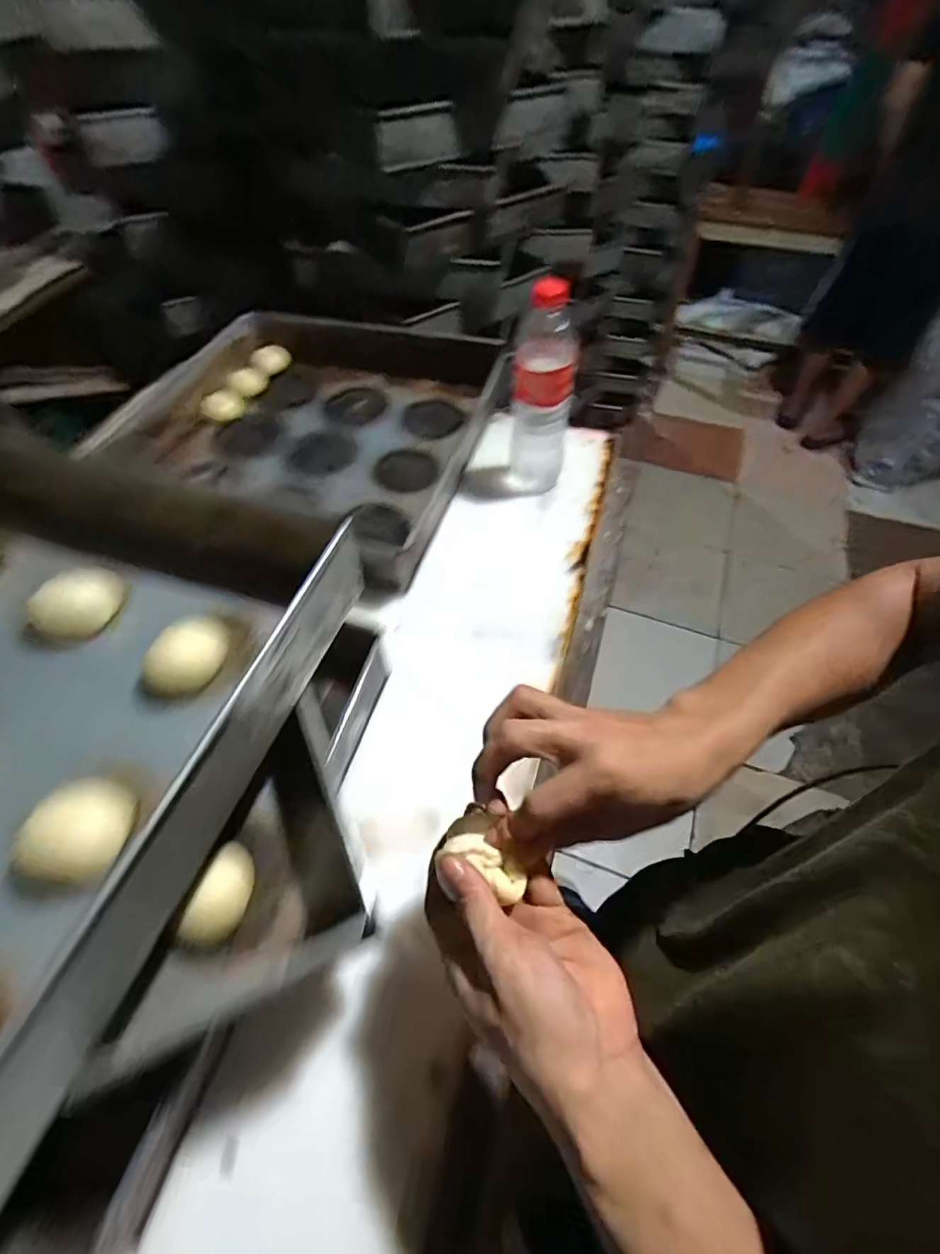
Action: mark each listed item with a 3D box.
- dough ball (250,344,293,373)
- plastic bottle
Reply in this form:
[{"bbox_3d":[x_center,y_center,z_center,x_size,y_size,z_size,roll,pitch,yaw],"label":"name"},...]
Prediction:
[{"bbox_3d":[-0.303,-0.407,0.841,0.057,0.036,0.030,-9,54,-8],"label":"dough ball"},{"bbox_3d":[0.081,-0.255,0.609,0.065,0.217,0.054,10,53,7],"label":"plastic bottle"}]

